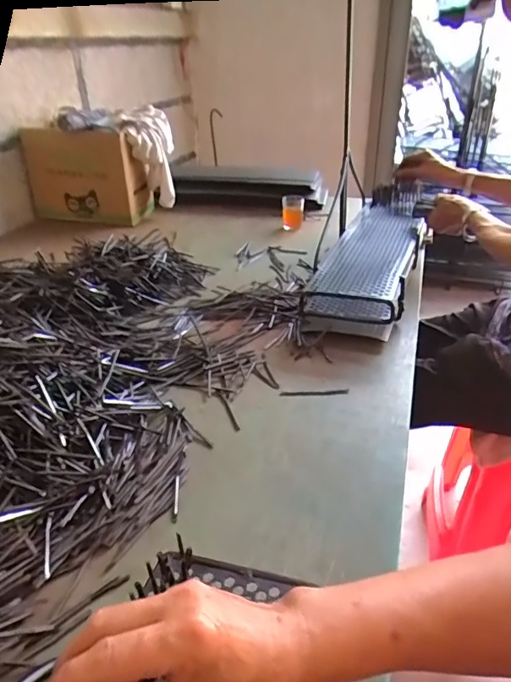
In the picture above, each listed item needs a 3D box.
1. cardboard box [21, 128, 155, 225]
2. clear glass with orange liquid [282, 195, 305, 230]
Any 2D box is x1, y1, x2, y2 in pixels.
[{"bbox_3d":[-0.456,-0.451,1.374,0.297,0.233,0.135,5,31,11],"label":"cardboard box"},{"bbox_3d":[0.097,-0.332,1.305,0.056,0.081,0.060,2,31,7],"label":"clear glass with orange liquid"}]

